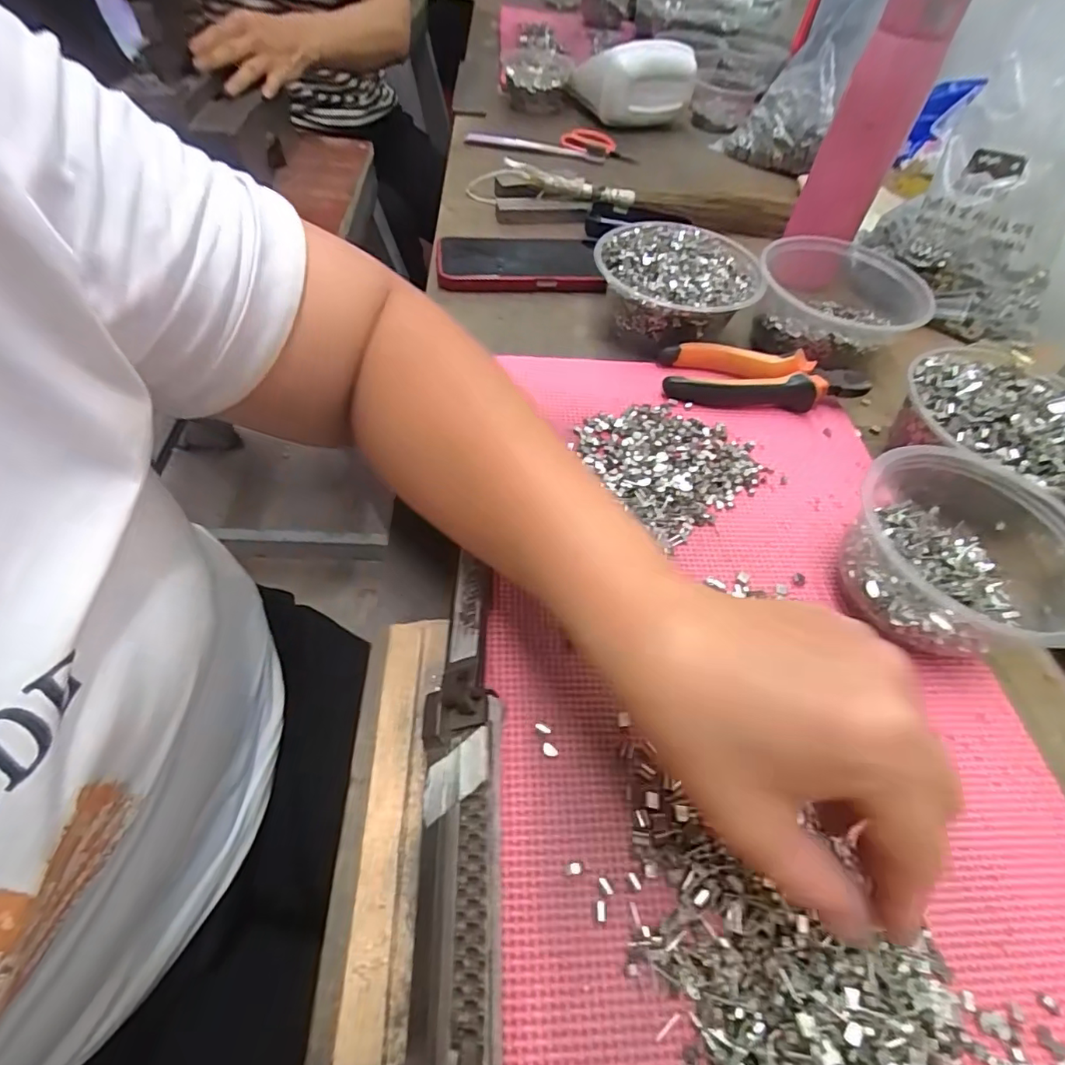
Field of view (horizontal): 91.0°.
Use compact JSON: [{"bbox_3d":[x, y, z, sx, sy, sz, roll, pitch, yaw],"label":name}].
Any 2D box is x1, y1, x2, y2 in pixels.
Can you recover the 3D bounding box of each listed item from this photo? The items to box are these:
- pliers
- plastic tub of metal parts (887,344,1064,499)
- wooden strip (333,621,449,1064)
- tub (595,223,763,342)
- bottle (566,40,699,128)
[{"bbox_3d":[0.174,-0.115,0.393,0.148,0.023,0.051,8,54,0],"label":"pliers"},{"bbox_3d":[0.317,-0.072,0.354,0.127,0.051,0.129,3,54,-3],"label":"plastic tub of metal parts"},{"bbox_3d":[-0.062,0.121,0.233,0.030,0.004,0.175,3,54,-3],"label":"wooden strip"},{"bbox_3d":[0.119,-0.204,0.434,0.131,0.062,0.111,7,54,0],"label":"tub"},{"bbox_3d":[0.144,-0.633,0.737,0.177,0.076,0.059,1,54,-5],"label":"bottle"}]

